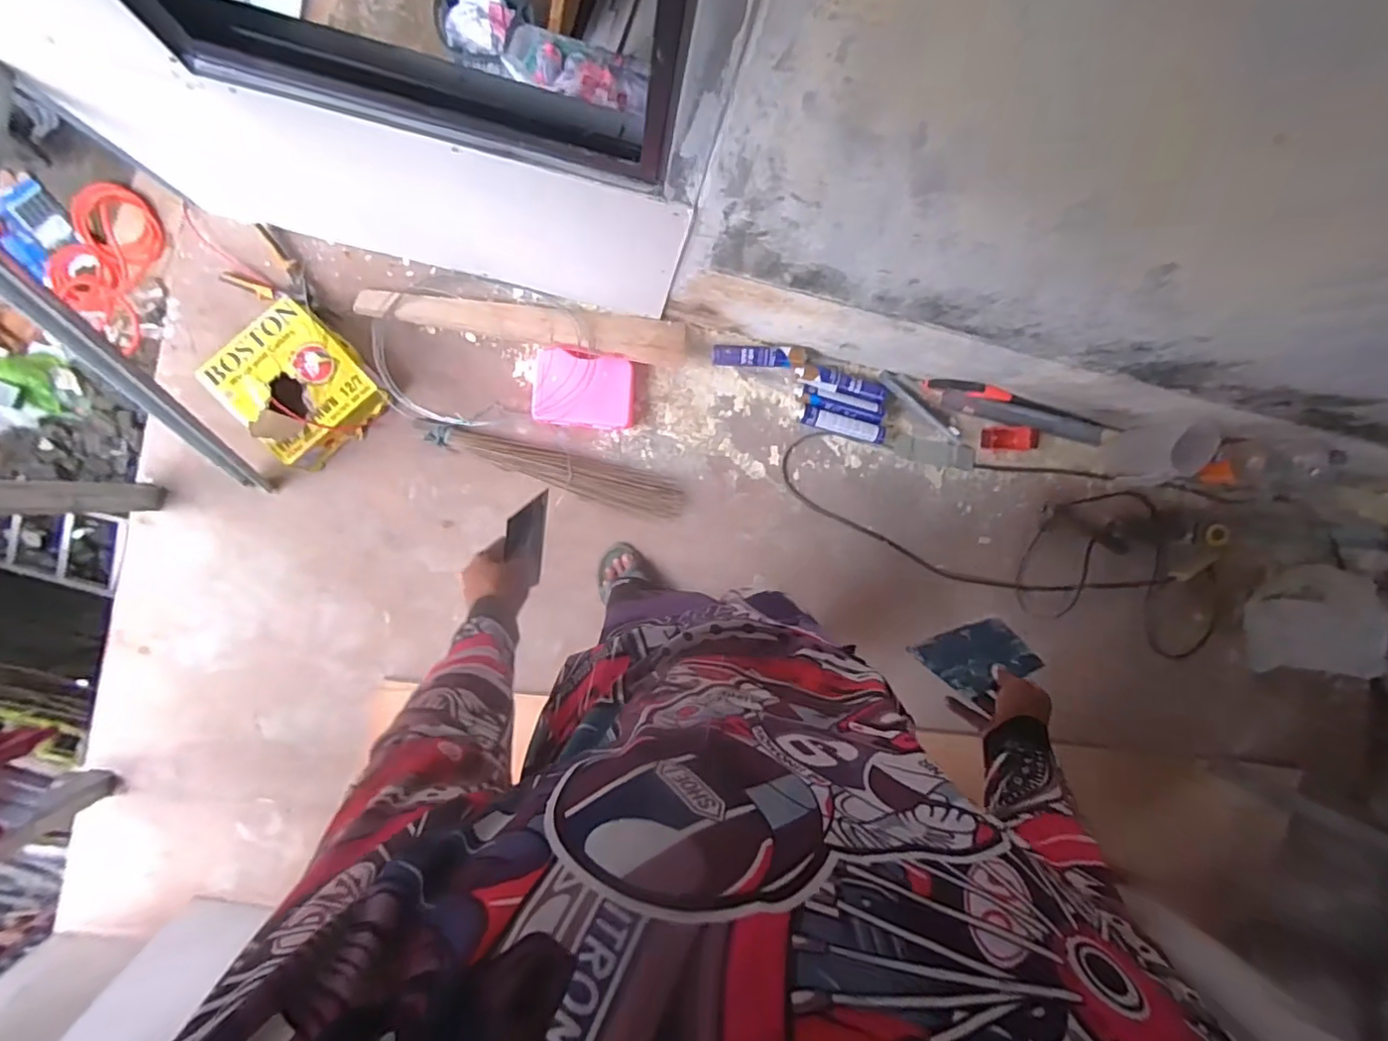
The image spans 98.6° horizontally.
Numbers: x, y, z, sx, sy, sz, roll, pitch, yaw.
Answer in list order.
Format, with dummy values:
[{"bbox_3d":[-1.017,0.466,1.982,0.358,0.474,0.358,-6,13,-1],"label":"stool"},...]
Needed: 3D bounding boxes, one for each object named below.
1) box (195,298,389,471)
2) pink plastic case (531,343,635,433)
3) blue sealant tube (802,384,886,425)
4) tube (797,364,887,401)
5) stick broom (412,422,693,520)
[{"bbox_3d":[-0.804,-0.275,1.222,0.281,0.080,0.249,45,85,-8],"label":"box"},{"bbox_3d":[-0.241,-0.285,1.305,0.221,0.053,0.163,5,91,-9],"label":"pink plastic case"},{"bbox_3d":[0.352,-0.275,1.417,0.213,0.040,0.050,13,90,-9],"label":"blue sealant tube"},{"bbox_3d":[0.345,-0.326,1.413,0.217,0.041,0.055,10,90,-9],"label":"tube"},{"bbox_3d":[-0.297,-0.113,1.306,0.573,0.066,0.097,16,89,-9],"label":"stick broom"}]

